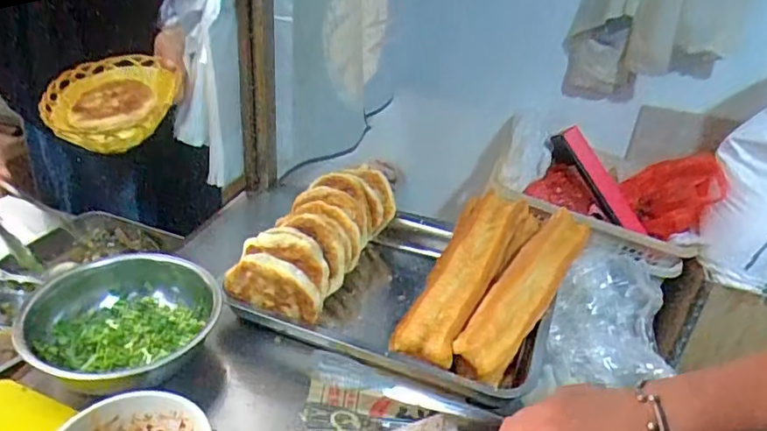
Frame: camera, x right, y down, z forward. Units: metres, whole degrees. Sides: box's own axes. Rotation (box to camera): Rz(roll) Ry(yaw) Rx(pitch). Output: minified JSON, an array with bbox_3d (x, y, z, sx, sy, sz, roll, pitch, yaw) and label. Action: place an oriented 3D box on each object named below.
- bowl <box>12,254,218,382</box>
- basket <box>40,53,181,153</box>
[{"bbox_3d":[-0.278,0.129,0.621,0.196,0.103,0.176,-7,34,-19],"label":"bowl"},{"bbox_3d":[-0.371,-0.151,0.787,0.166,0.055,0.200,-21,49,-21],"label":"basket"}]

